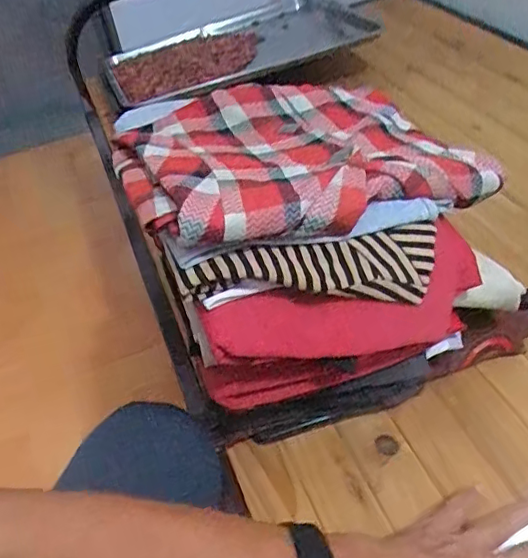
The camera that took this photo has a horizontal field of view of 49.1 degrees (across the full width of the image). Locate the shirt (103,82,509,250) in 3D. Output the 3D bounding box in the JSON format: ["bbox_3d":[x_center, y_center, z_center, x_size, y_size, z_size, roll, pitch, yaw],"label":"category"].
[{"bbox_3d":[0.029,-0.111,0.498,0.286,0.039,0.231,-12,39,-19],"label":"shirt"}]

